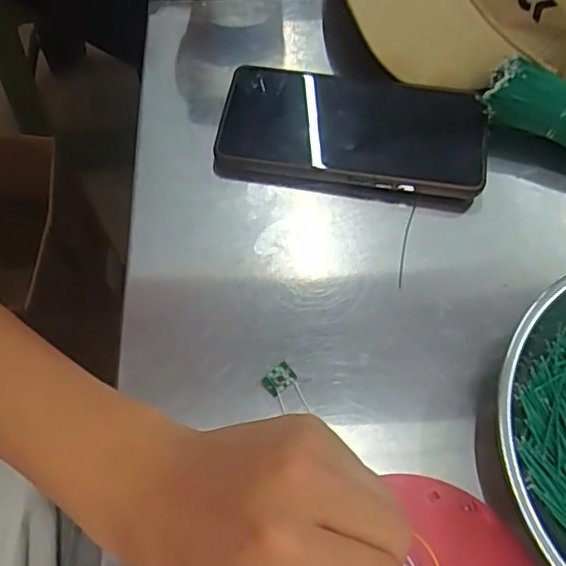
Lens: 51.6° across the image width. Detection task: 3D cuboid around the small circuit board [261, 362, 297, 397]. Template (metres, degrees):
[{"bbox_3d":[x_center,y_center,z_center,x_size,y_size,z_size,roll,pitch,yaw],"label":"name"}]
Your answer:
[{"bbox_3d":[-0.002,0.051,0.310,0.017,0.007,0.011,-36,72,-16],"label":"small circuit board"}]

